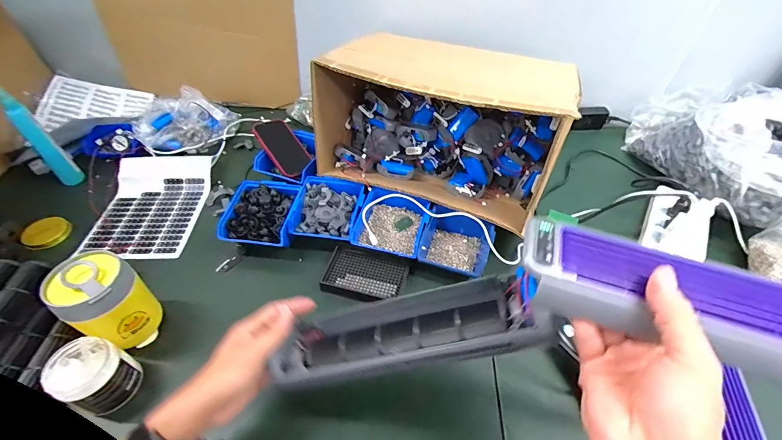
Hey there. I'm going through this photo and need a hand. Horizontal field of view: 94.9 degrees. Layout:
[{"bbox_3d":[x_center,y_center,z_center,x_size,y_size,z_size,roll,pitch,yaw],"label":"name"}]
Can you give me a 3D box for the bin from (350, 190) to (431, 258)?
[{"bbox_3d":[0.004,0.009,0.646,0.119,0.058,0.126,12,48,10],"label":"bin"}]

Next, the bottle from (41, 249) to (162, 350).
[{"bbox_3d":[-0.388,0.116,0.500,0.087,0.143,0.087,28,53,22],"label":"bottle"}]

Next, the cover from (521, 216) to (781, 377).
[{"bbox_3d":[0.247,0.070,0.268,0.296,0.047,0.059,18,50,10],"label":"cover"}]

